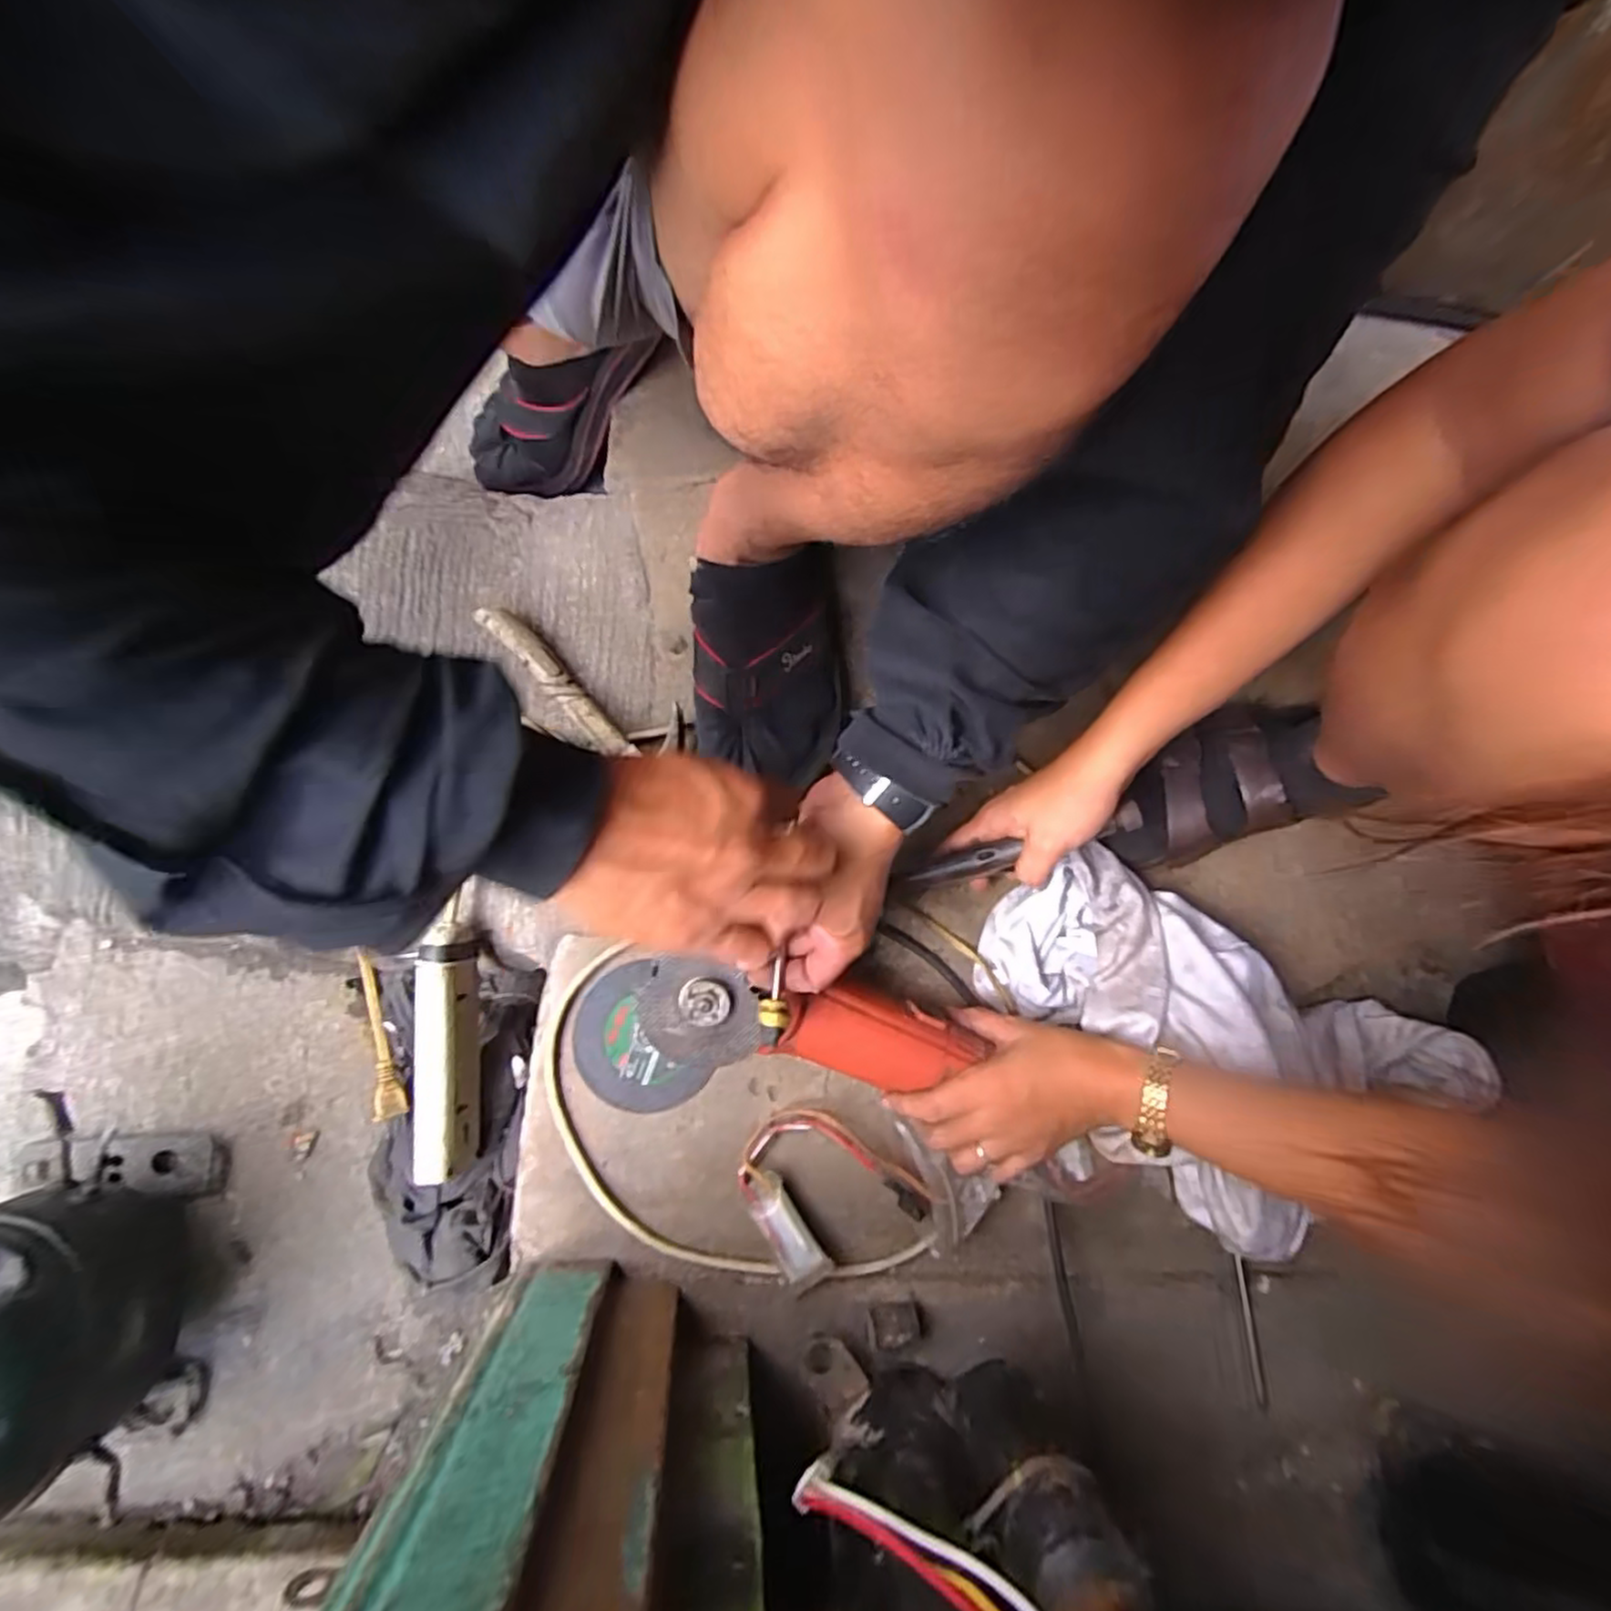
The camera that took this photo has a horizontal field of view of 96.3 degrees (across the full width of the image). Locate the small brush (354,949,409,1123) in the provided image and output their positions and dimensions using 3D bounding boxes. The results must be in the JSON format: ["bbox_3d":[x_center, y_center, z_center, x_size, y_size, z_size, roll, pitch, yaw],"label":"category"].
[{"bbox_3d":[-0.327,0.175,0.550,0.018,0.014,0.124,-11,89,-4],"label":"small brush"}]

